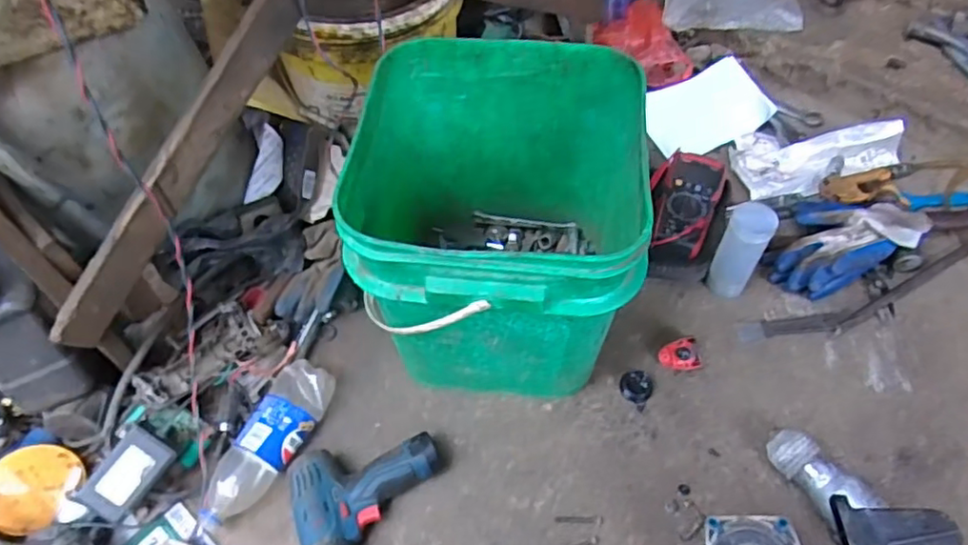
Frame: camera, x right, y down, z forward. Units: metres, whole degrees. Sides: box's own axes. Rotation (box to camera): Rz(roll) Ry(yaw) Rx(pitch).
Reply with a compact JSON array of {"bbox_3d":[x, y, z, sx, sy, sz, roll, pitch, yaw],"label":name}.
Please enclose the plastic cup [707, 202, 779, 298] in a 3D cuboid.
[{"bbox_3d":[0.348,-0.028,0.863,0.050,0.166,0.055,-1,54,1],"label":"plastic cup"}]

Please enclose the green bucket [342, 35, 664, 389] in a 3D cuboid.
[{"bbox_3d":[0.020,-0.050,0.759,0.295,0.296,0.315,4,54,4],"label":"green bucket"}]

